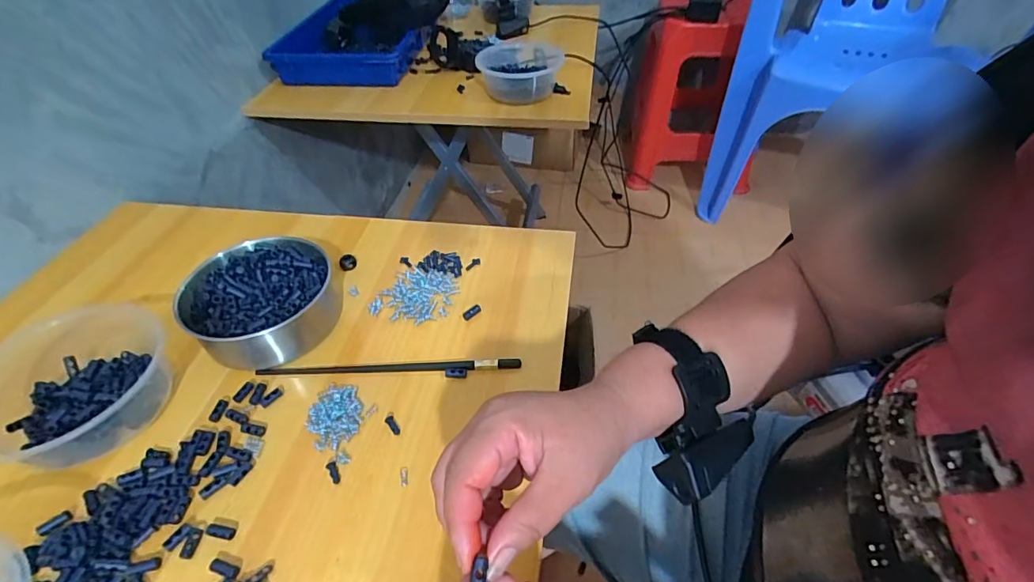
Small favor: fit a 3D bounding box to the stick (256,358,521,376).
[{"bbox_3d":[-0.111,0.065,0.424,0.225,0.013,0.013,-2,44,1],"label":"stick"}]

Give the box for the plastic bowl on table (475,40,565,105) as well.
[{"bbox_3d":[0.002,-0.352,0.789,0.131,0.051,0.146,13,46,16],"label":"plastic bowl on table"}]

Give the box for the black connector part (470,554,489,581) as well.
[{"bbox_3d":[-0.018,0.138,0.234,0.007,0.004,0.019,4,65,3],"label":"black connector part"}]

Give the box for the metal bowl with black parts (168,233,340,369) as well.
[{"bbox_3d":[-0.241,0.007,0.450,0.126,0.047,0.121,-1,44,1],"label":"metal bowl with black parts"}]

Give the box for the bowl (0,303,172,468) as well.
[{"bbox_3d":[-0.357,0.073,0.385,0.135,0.052,0.117,-22,50,-20],"label":"bowl"}]

